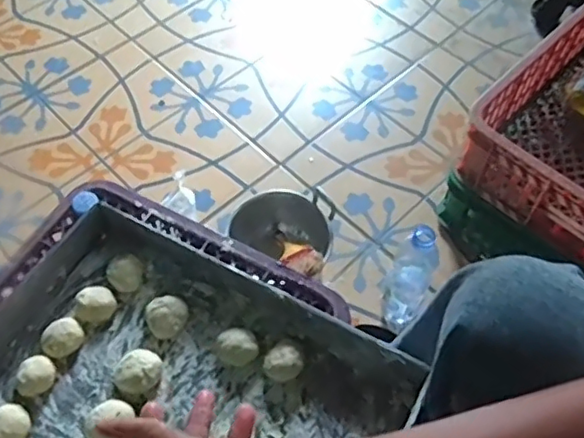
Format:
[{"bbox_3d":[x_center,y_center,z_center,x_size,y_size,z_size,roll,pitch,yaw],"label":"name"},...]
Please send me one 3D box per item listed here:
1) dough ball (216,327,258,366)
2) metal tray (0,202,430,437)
[{"bbox_3d":[-0.062,0.143,0.668,0.043,0.026,0.042,1,57,-1],"label":"dough ball"},{"bbox_3d":[-0.172,0.243,0.601,0.493,0.077,0.505,27,61,15],"label":"metal tray"}]

